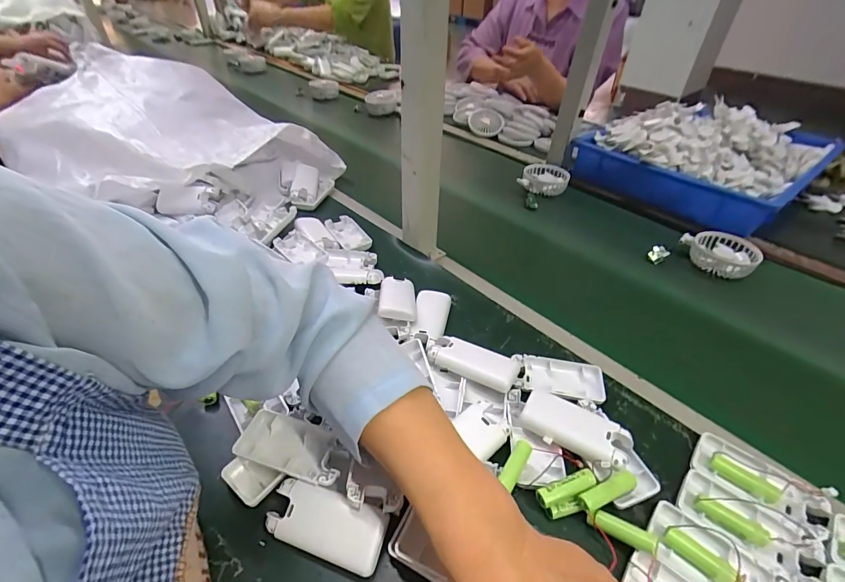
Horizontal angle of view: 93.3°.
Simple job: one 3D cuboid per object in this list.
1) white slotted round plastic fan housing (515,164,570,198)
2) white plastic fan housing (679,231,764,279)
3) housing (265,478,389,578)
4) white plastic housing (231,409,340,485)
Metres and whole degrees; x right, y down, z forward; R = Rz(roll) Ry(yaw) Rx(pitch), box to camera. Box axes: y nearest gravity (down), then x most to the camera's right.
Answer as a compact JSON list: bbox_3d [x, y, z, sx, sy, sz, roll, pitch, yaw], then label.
[{"bbox_3d":[0.248,-0.224,0.804,0.087,0.033,0.092,0,42,0],"label":"white slotted round plastic fan housing"},{"bbox_3d":[0.467,-0.059,0.624,0.083,0.031,0.100,-19,45,-20],"label":"white plastic fan housing"},{"bbox_3d":[-0.075,0.181,0.311,0.094,0.017,0.046,14,69,14],"label":"housing"},{"bbox_3d":[-0.114,0.136,0.347,0.098,0.012,0.044,13,43,15],"label":"white plastic housing"}]

